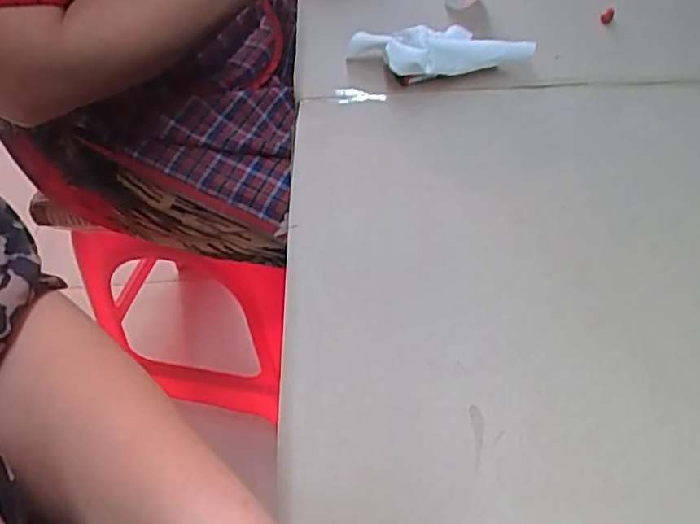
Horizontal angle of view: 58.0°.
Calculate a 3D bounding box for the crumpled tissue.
[{"bbox_3d":[0.065,-0.151,0.447,0.126,0.035,0.048,-10,49,-4],"label":"crumpled tissue"}]

